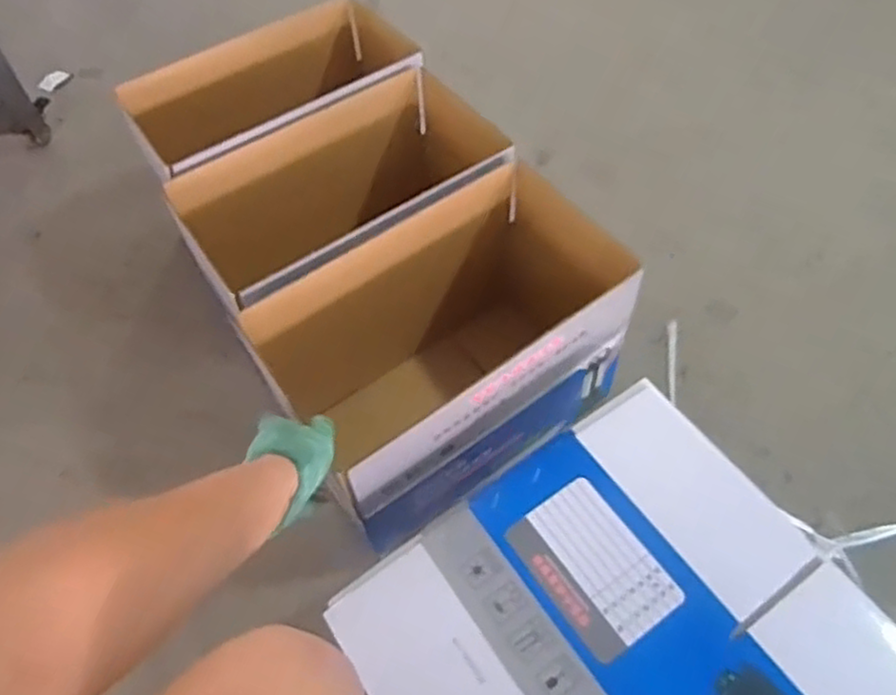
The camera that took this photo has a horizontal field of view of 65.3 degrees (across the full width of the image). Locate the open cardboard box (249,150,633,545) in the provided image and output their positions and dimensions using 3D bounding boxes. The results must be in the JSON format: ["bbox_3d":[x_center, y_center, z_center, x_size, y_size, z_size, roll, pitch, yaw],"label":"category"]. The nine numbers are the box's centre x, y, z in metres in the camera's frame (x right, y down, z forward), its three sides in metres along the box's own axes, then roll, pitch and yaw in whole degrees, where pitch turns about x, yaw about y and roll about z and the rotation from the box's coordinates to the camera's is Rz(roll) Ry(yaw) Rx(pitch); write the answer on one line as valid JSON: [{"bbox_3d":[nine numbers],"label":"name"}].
[{"bbox_3d":[0.010,0.023,0.893,0.399,0.294,0.250,-34,61,-17],"label":"open cardboard box"}]

